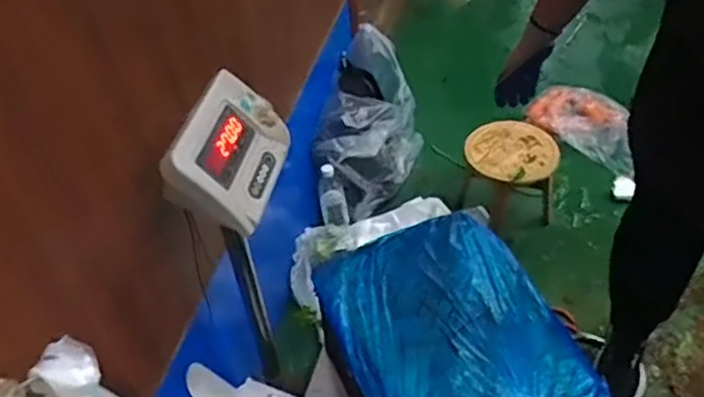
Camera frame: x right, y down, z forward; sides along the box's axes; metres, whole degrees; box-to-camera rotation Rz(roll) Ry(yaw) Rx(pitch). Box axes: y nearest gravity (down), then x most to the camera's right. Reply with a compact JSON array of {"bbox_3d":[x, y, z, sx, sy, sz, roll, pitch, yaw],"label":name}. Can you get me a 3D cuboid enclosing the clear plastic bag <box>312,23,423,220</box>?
[{"bbox_3d":[0.060,-0.211,1.829,0.222,0.327,0.432,5,46,12],"label":"clear plastic bag"}]

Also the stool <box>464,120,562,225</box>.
[{"bbox_3d":[0.414,-0.068,1.727,0.227,0.212,0.221,-4,45,4],"label":"stool"}]

